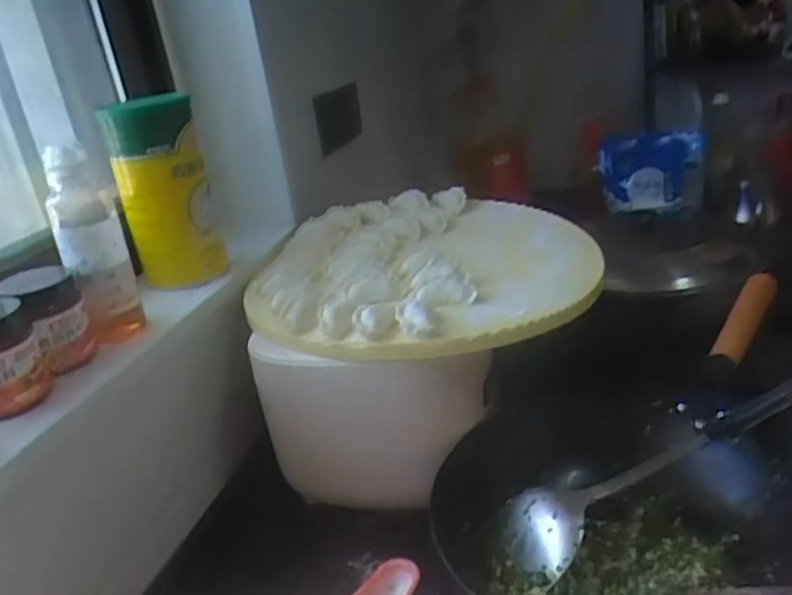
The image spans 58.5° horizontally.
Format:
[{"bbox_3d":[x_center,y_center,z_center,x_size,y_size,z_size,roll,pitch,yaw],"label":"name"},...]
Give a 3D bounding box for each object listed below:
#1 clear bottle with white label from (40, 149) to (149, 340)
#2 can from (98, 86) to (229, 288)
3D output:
[{"bbox_3d":[-0.291,-0.051,0.681,0.059,0.179,0.062,-18,21,-22],"label":"clear bottle with white label"},{"bbox_3d":[-0.256,-0.113,0.791,0.097,0.213,0.083,-17,20,-17],"label":"can"}]

